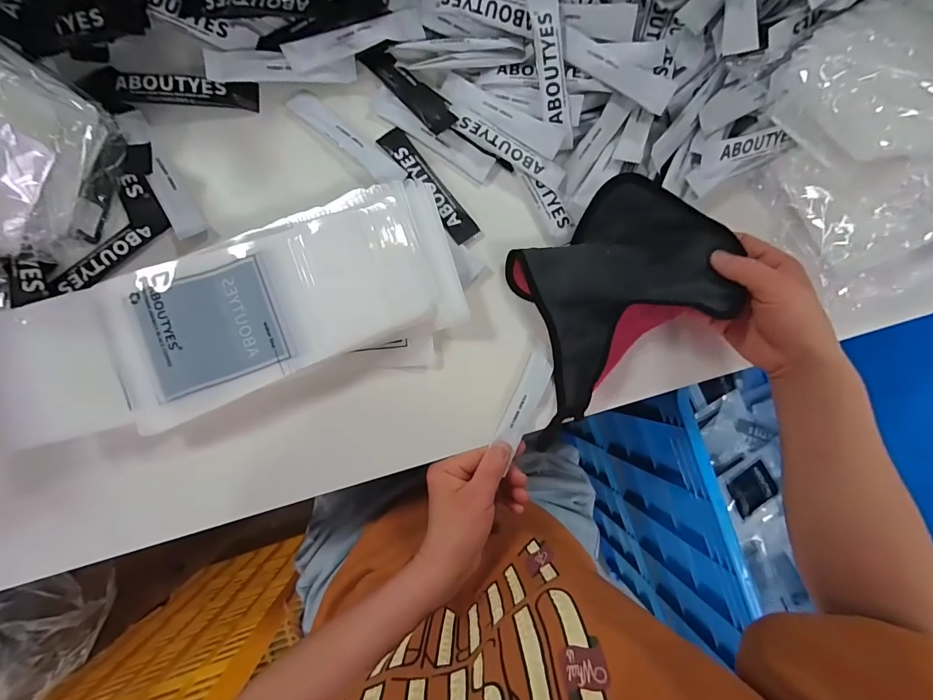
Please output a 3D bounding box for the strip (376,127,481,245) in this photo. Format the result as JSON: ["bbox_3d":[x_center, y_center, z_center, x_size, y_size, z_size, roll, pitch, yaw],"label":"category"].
[{"bbox_3d":[-0.034,-0.147,0.348,0.023,0.008,0.119,-38,90,-5],"label":"strip"}]

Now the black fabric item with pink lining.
[{"bbox_3d":[0.115,-0.044,0.327,0.192,0.061,0.147,-33,90,-5],"label":"black fabric item with pink lining"}]

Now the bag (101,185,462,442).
[{"bbox_3d":[-0.142,-0.041,0.323,0.267,0.035,0.125,-21,89,-5],"label":"bag"}]

